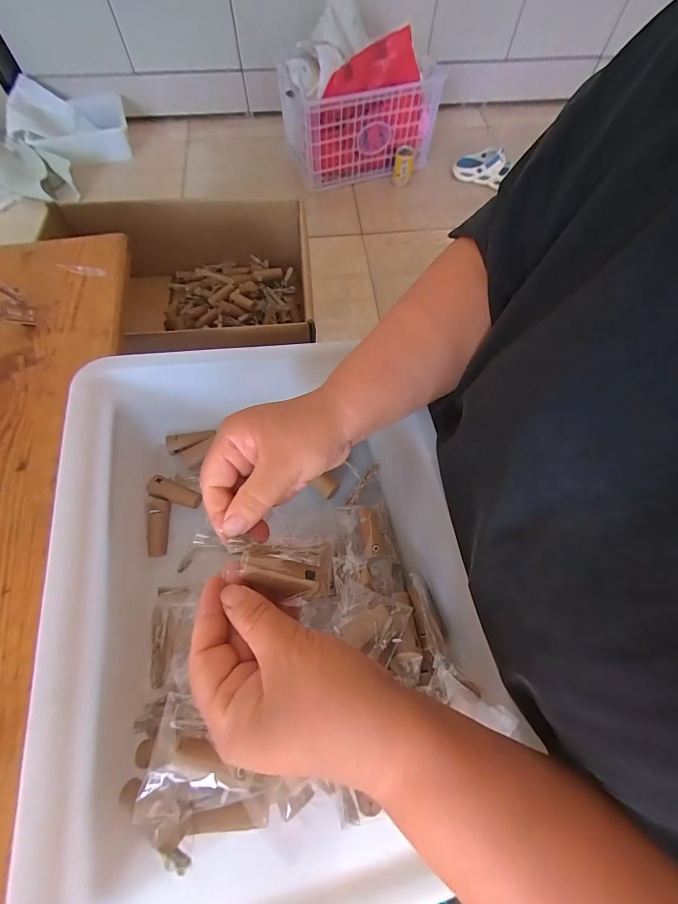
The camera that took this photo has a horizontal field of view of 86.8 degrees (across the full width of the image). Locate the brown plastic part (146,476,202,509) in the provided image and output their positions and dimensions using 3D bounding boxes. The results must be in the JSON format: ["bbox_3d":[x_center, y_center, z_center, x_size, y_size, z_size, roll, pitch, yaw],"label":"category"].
[{"bbox_3d":[-0.160,0.039,0.352,0.051,0.016,0.021,15,67,5],"label":"brown plastic part"}]

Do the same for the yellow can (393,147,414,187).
[{"bbox_3d":[0.234,-1.039,1.301,0.070,0.098,0.080,6,67,1],"label":"yellow can"}]

